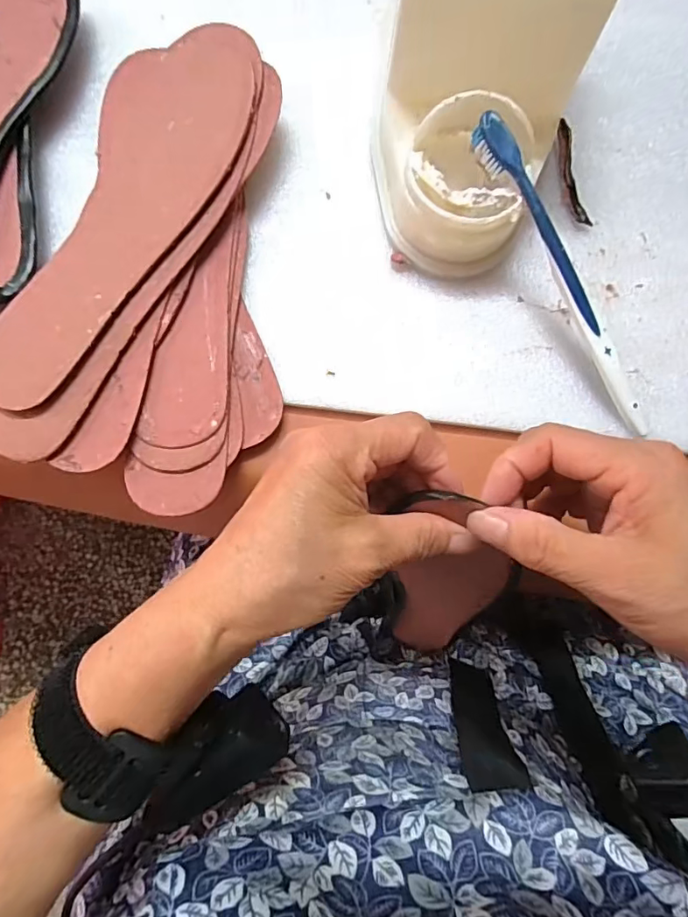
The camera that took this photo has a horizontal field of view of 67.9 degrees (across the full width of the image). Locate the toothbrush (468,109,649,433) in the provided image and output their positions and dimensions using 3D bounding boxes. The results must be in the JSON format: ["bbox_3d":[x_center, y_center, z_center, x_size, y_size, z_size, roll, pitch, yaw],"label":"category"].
[{"bbox_3d":[0.119,-0.095,0.275,0.013,0.015,0.184,-32,98,-7],"label":"toothbrush"}]

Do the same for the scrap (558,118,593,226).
[{"bbox_3d":[0.140,-0.176,0.314,0.008,0.009,0.069,-9,80,-3],"label":"scrap"}]

